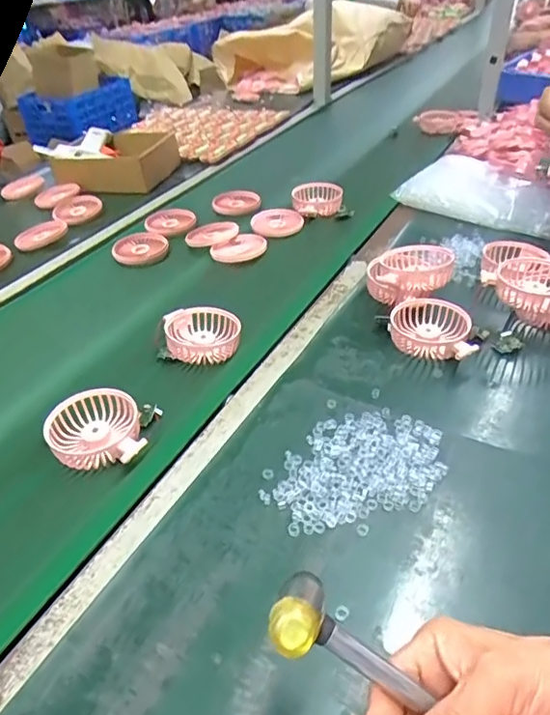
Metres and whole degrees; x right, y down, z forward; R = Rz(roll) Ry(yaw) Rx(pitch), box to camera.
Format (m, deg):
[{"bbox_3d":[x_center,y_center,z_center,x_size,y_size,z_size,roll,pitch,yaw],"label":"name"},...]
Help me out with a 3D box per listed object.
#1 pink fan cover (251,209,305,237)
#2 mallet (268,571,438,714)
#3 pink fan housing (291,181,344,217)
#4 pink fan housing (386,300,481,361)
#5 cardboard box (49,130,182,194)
[{"bbox_3d":[0.002,-0.232,0.912,0.078,0.012,0.080,31,46,33],"label":"pink fan cover"},{"bbox_3d":[0.100,0.181,0.255,0.230,0.028,0.047,32,47,11],"label":"mallet"},{"bbox_3d":[0.075,-0.280,0.948,0.084,0.028,0.090,1,37,-1],"label":"pink fan housing"},{"bbox_3d":[0.187,-0.032,0.633,0.104,0.036,0.087,19,40,22],"label":"pink fan housing"},{"bbox_3d":[-0.320,-0.399,1.076,0.210,0.081,0.147,9,37,11],"label":"cardboard box"}]

